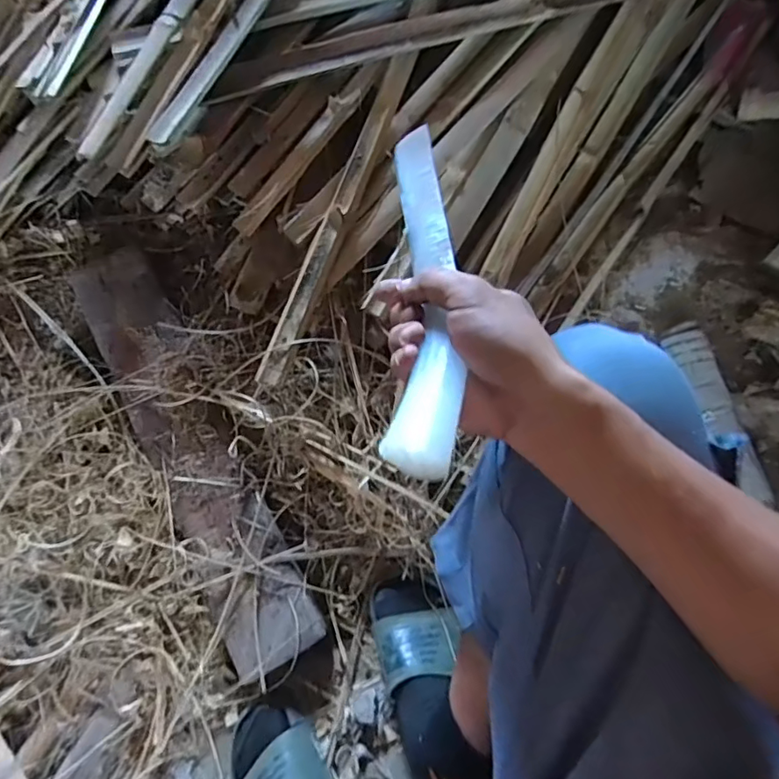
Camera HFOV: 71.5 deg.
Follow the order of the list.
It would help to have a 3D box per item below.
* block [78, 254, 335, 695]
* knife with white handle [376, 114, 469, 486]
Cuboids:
[{"bbox_3d":[-0.285,0.071,0.764,0.124,0.051,0.649,-27,73,-11],"label":"block"},{"bbox_3d":[0.021,-0.106,0.414,0.047,0.027,0.390,1,48,-1],"label":"knife with white handle"}]

